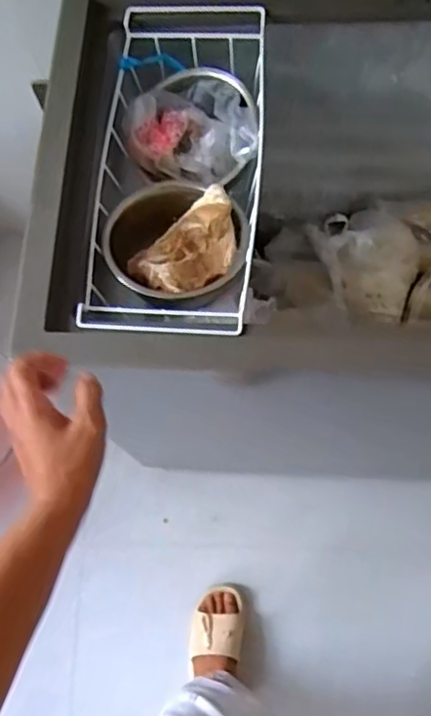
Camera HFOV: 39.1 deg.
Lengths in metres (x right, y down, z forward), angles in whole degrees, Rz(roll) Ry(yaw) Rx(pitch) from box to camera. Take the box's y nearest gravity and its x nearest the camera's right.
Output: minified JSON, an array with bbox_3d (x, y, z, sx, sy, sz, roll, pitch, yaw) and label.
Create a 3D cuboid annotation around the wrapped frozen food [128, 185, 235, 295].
[{"bbox_3d":[-0.028,-0.133,0.735,0.142,0.032,0.089,-41,76,-11],"label":"wrapped frozen food"}]

